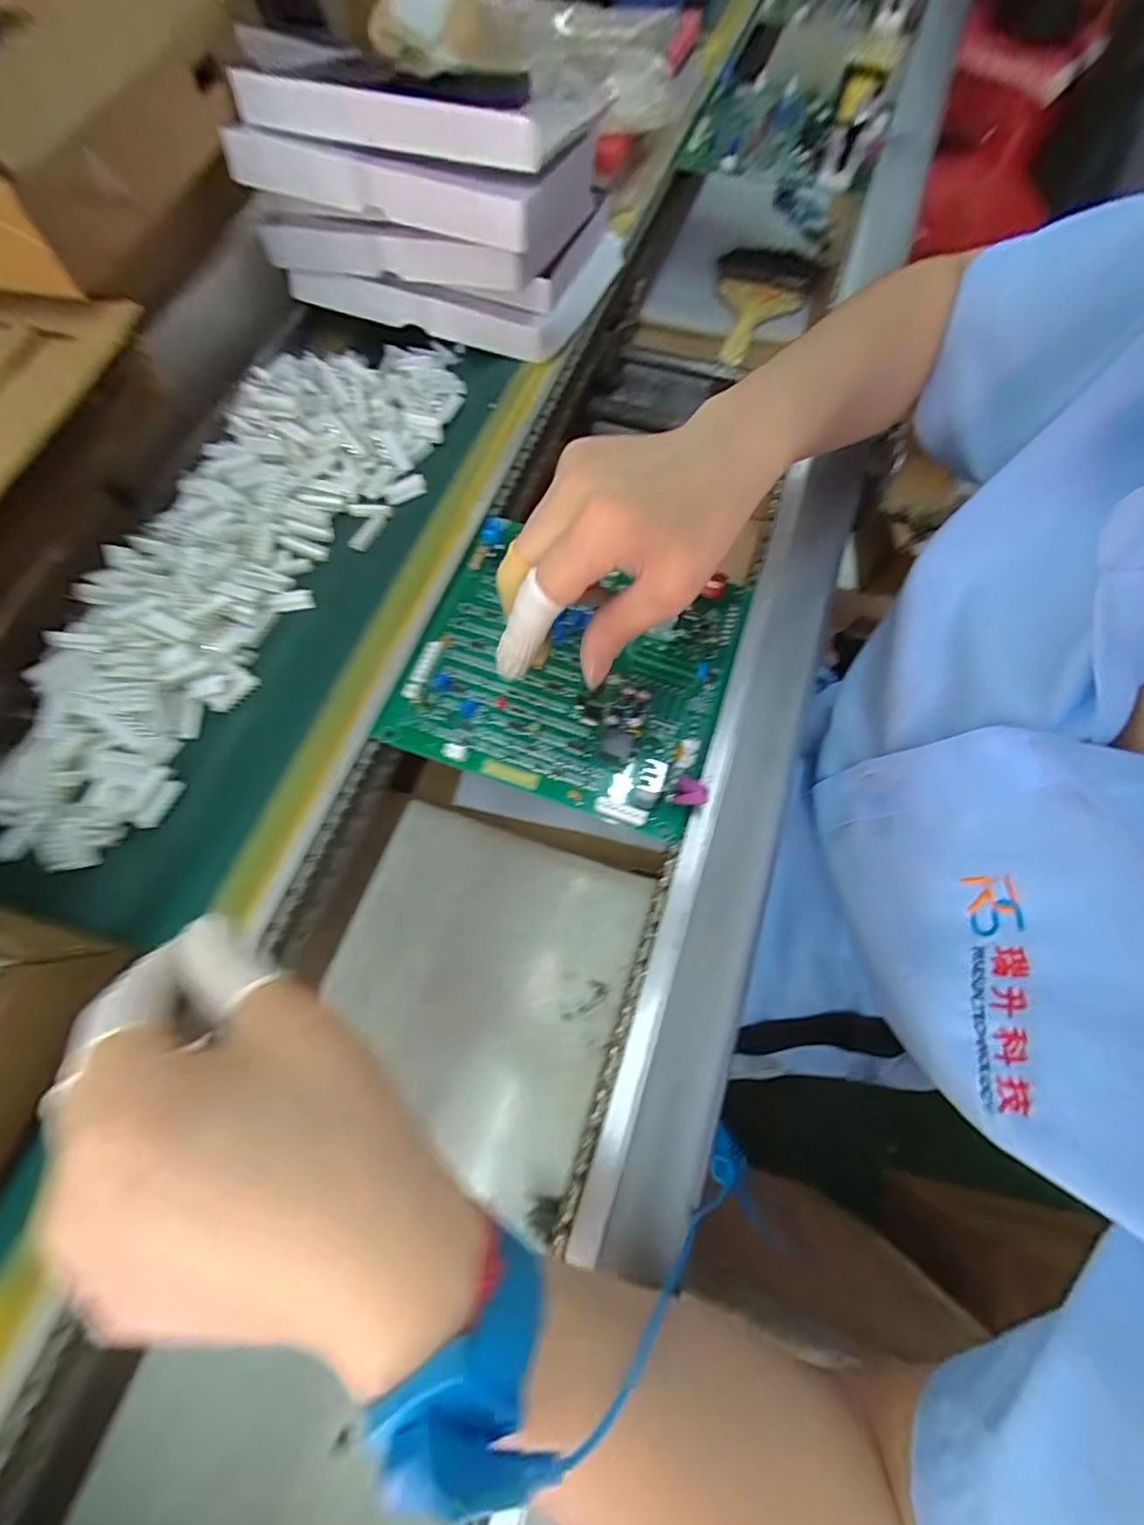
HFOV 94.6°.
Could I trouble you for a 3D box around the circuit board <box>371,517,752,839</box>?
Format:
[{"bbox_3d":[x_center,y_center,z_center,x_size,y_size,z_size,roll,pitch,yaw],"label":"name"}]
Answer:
[{"bbox_3d":[-0.001,-0.063,0.322,0.185,0.015,0.167,18,71,6],"label":"circuit board"}]

